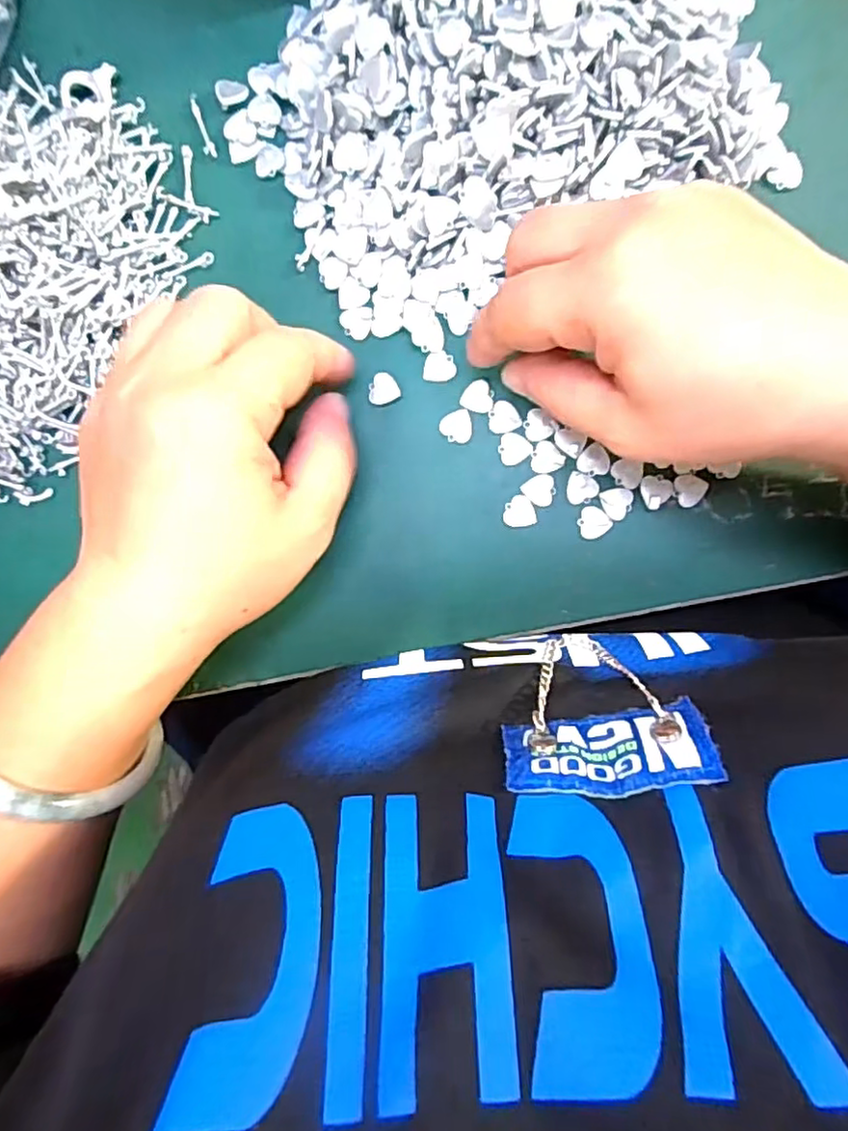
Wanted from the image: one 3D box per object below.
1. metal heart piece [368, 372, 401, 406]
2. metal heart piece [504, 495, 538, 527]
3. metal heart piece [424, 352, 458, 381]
[{"bbox_3d":[-0.016,-0.068,0.245,0.012,0.004,0.011,0,93,2],"label":"metal heart piece"},{"bbox_3d":[0.037,-0.021,0.247,0.013,0.004,0.012,-3,93,1],"label":"metal heart piece"},{"bbox_3d":[0.006,-0.076,0.245,0.012,0.004,0.011,-1,98,0],"label":"metal heart piece"}]

